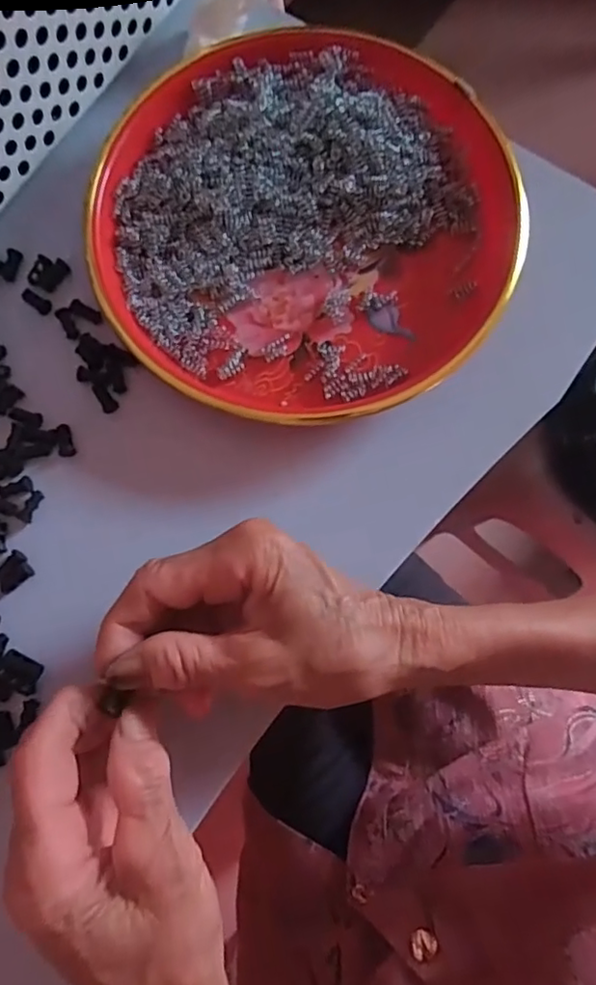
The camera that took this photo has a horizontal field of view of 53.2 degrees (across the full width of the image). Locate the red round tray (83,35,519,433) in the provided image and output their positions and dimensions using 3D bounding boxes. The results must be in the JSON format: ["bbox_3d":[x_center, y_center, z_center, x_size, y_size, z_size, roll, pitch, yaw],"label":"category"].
[{"bbox_3d":[0.003,-0.143,0.315,0.213,0.030,0.203,0,78,0],"label":"red round tray"}]

